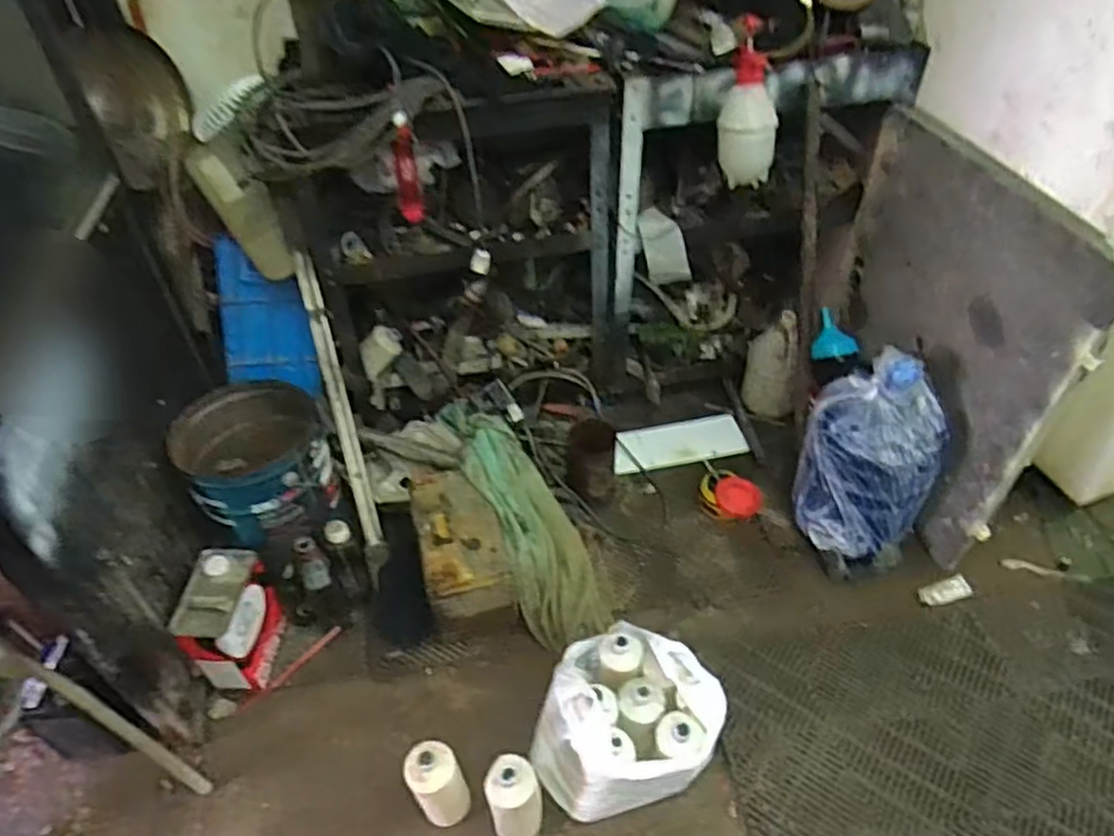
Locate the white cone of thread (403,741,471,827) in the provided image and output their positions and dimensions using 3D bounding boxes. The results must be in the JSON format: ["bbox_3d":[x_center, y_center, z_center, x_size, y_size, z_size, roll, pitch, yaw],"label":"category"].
[{"bbox_3d":[-0.204,0.626,1.238,0.092,0.200,0.073,-21,46,-18],"label":"white cone of thread"}]

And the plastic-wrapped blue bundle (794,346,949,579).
[{"bbox_3d":[0.658,0.095,1.538,0.213,0.454,0.235,-7,44,-6],"label":"plastic-wrapped blue bundle"}]

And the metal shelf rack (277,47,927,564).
[{"bbox_3d":[0.122,-0.322,1.717,1.373,0.847,0.520,-13,44,-11],"label":"metal shelf rack"}]

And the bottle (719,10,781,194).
[{"bbox_3d":[0.387,-0.624,1.448,0.111,0.290,0.138,8,44,10],"label":"bottle"}]

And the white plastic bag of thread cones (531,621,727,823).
[{"bbox_3d":[0.117,0.542,1.304,0.323,0.199,0.284,-13,44,-11],"label":"white plastic bag of thread cones"}]

